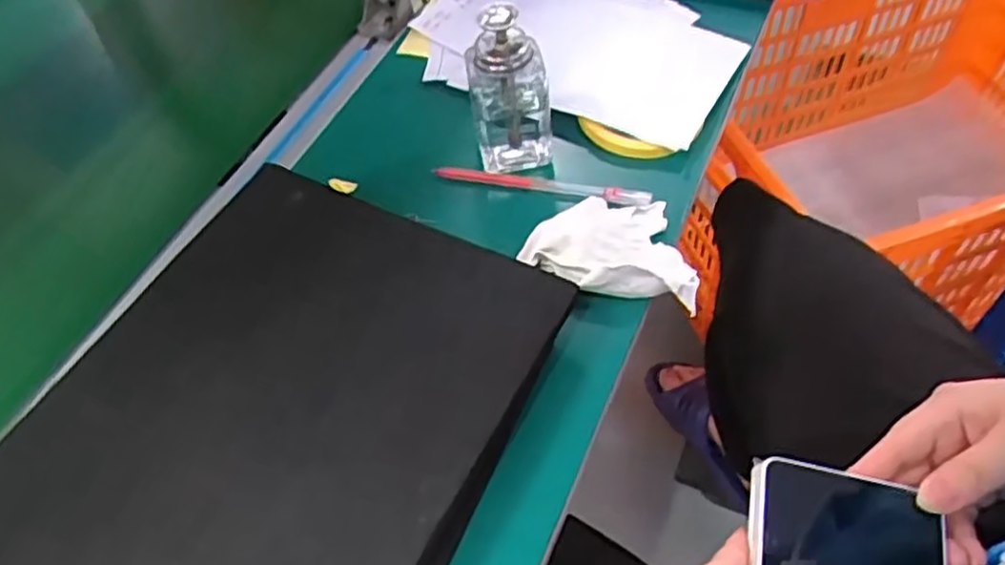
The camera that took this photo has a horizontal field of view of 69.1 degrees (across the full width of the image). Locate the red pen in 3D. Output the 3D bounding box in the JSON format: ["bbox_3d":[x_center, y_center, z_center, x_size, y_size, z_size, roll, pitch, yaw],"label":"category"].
[{"bbox_3d":[0.027,-0.074,0.533,0.161,0.005,0.015,11,56,13],"label":"red pen"}]

